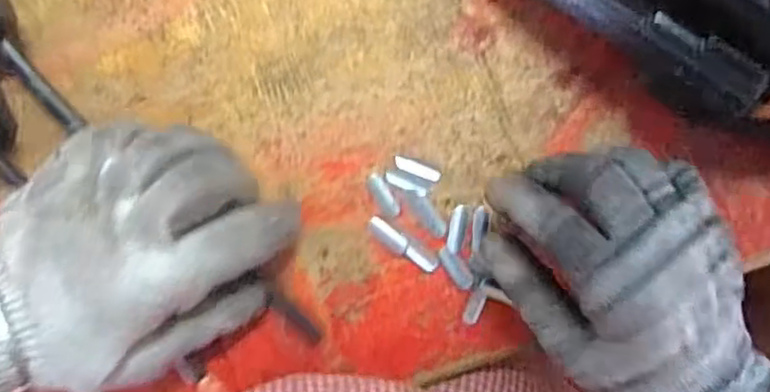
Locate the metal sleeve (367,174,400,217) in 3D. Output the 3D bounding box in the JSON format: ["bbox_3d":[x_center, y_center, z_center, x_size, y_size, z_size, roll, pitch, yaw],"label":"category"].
[{"bbox_3d":[0.000,0.000,0.335,0.007,0.004,0.022,-32,93,0],"label":"metal sleeve"}]

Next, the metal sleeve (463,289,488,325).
[{"bbox_3d":[0.044,0.054,0.337,0.007,0.004,0.018,23,92,-2],"label":"metal sleeve"}]

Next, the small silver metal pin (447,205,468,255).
[{"bbox_3d":[0.035,0.016,0.338,0.008,0.004,0.023,11,92,-2],"label":"small silver metal pin"}]

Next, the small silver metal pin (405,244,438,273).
[{"bbox_3d":[0.018,0.030,0.336,0.018,0.004,0.008,38,91,-3],"label":"small silver metal pin"}]

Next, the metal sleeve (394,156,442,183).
[{"bbox_3d":[0.016,-0.013,0.336,0.023,0.004,0.006,21,92,-2],"label":"metal sleeve"}]

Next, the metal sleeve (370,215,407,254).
[{"bbox_3d":[0.002,0.019,0.336,0.022,0.004,0.008,37,91,-3],"label":"metal sleeve"}]

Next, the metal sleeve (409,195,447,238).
[{"bbox_3d":[0.022,0.010,0.336,0.008,0.004,0.024,-39,93,0],"label":"metal sleeve"}]

